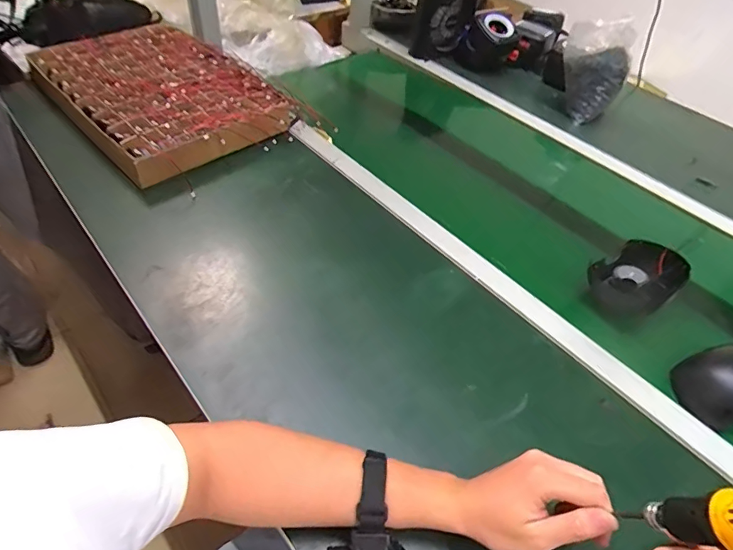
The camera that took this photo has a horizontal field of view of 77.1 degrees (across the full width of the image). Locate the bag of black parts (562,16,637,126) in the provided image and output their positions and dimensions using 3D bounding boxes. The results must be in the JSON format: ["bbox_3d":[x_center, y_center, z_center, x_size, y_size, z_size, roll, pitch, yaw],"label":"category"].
[{"bbox_3d":[0.480,-0.430,0.989,0.140,0.189,0.126,23,50,15],"label":"bag of black parts"}]

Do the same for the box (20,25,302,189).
[{"bbox_3d":[-0.416,-0.371,0.899,0.534,0.071,0.345,38,55,25],"label":"box"}]

